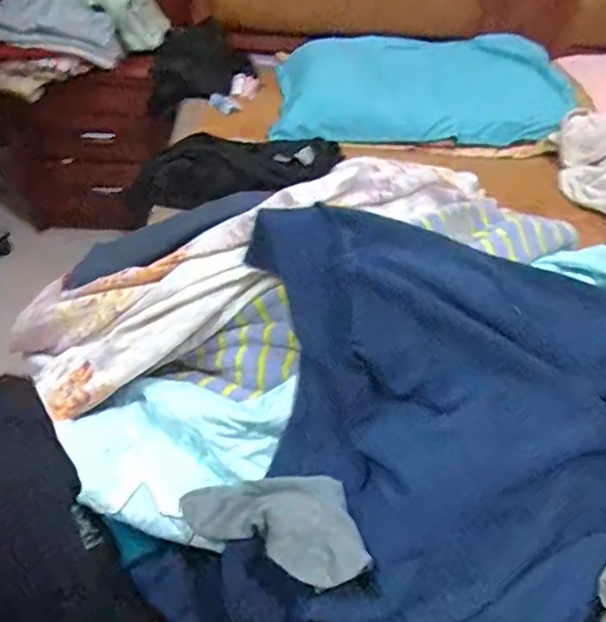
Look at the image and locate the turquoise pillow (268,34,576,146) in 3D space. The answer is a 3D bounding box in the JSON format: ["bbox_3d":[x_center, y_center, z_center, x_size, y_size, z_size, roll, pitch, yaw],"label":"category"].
[{"bbox_3d":[0.292,-0.588,1.561,0.706,0.128,0.488,3,42,0],"label":"turquoise pillow"}]

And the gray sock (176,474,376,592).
[{"bbox_3d":[-0.025,0.198,0.586,0.189,0.032,0.092,9,44,20],"label":"gray sock"}]

